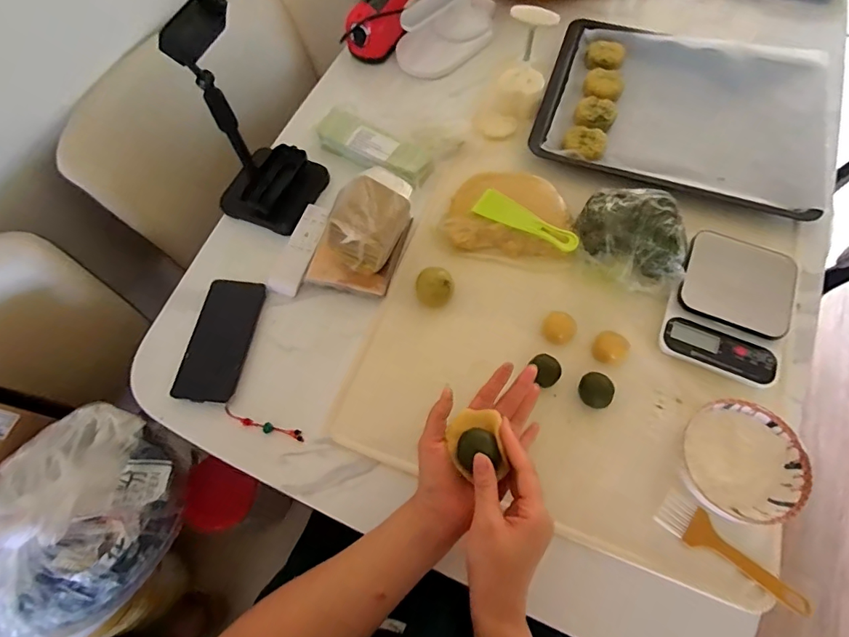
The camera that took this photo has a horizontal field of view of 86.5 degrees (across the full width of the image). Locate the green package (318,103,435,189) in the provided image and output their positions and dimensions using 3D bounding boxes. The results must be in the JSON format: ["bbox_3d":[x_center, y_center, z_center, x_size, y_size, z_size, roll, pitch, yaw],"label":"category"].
[{"bbox_3d":[-0.076,-0.250,0.667,0.178,0.041,0.058,29,70,13],"label":"green package"}]

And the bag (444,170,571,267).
[{"bbox_3d":[0.112,-0.138,0.608,0.167,0.040,0.117,7,67,5],"label":"bag"}]

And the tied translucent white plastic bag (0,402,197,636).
[{"bbox_3d":[-0.404,0.236,0.488,0.163,0.176,0.271,20,68,10],"label":"tied translucent white plastic bag"}]

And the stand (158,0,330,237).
[{"bbox_3d":[-0.222,-0.232,0.552,0.120,0.247,0.123,16,68,9],"label":"stand"}]

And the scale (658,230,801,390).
[{"bbox_3d":[0.368,-0.015,0.543,0.128,0.025,0.175,27,70,13],"label":"scale"}]

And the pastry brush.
[{"bbox_3d":[0.306,0.239,0.451,0.148,0.018,0.040,41,73,17],"label":"pastry brush"}]

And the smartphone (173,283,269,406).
[{"bbox_3d":[-0.254,0.026,0.567,0.073,0.015,0.159,7,67,5],"label":"smartphone"}]

